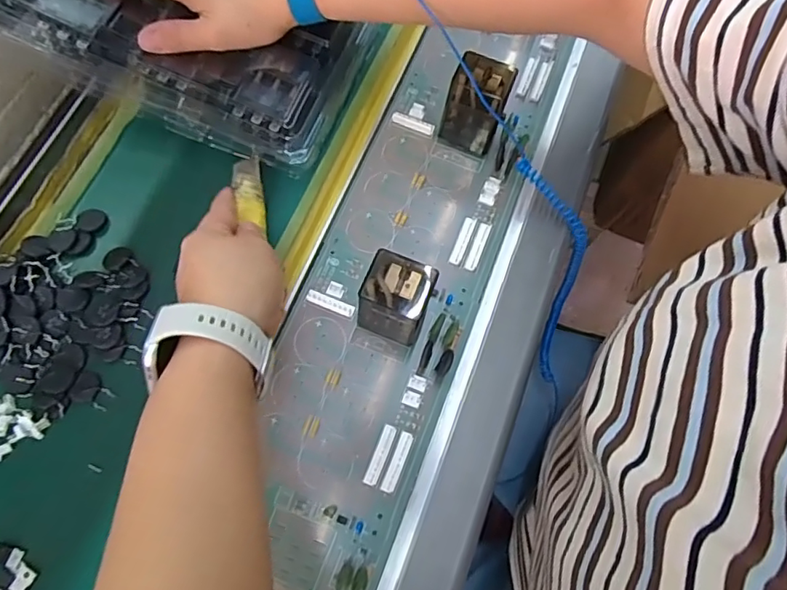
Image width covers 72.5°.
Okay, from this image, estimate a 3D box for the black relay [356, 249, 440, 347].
[{"bbox_3d":[0.002,0.002,0.360,0.045,0.055,0.041,22,71,3],"label":"black relay"}]

